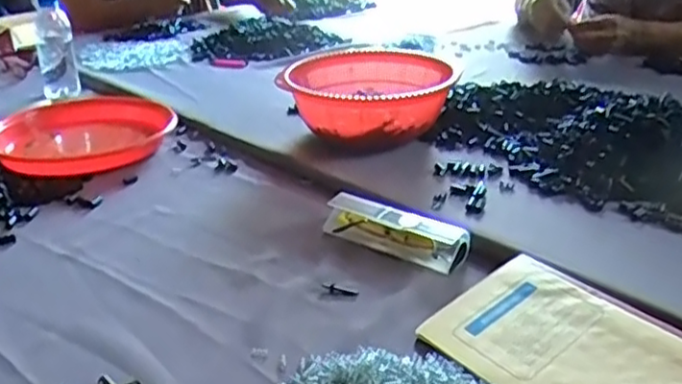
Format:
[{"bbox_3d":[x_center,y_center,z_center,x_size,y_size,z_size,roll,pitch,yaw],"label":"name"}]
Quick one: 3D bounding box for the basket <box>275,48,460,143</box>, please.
[{"bbox_3d":[0.037,-0.121,0.942,0.221,0.094,0.211,-1,26,0],"label":"basket"}]

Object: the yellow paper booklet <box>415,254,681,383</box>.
[{"bbox_3d":[0.180,0.123,0.541,0.144,0.009,0.205,-28,36,-30],"label":"yellow paper booklet"}]

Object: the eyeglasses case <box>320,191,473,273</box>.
[{"bbox_3d":[0.053,0.035,0.718,0.155,0.029,0.047,17,32,35],"label":"eyeglasses case"}]

